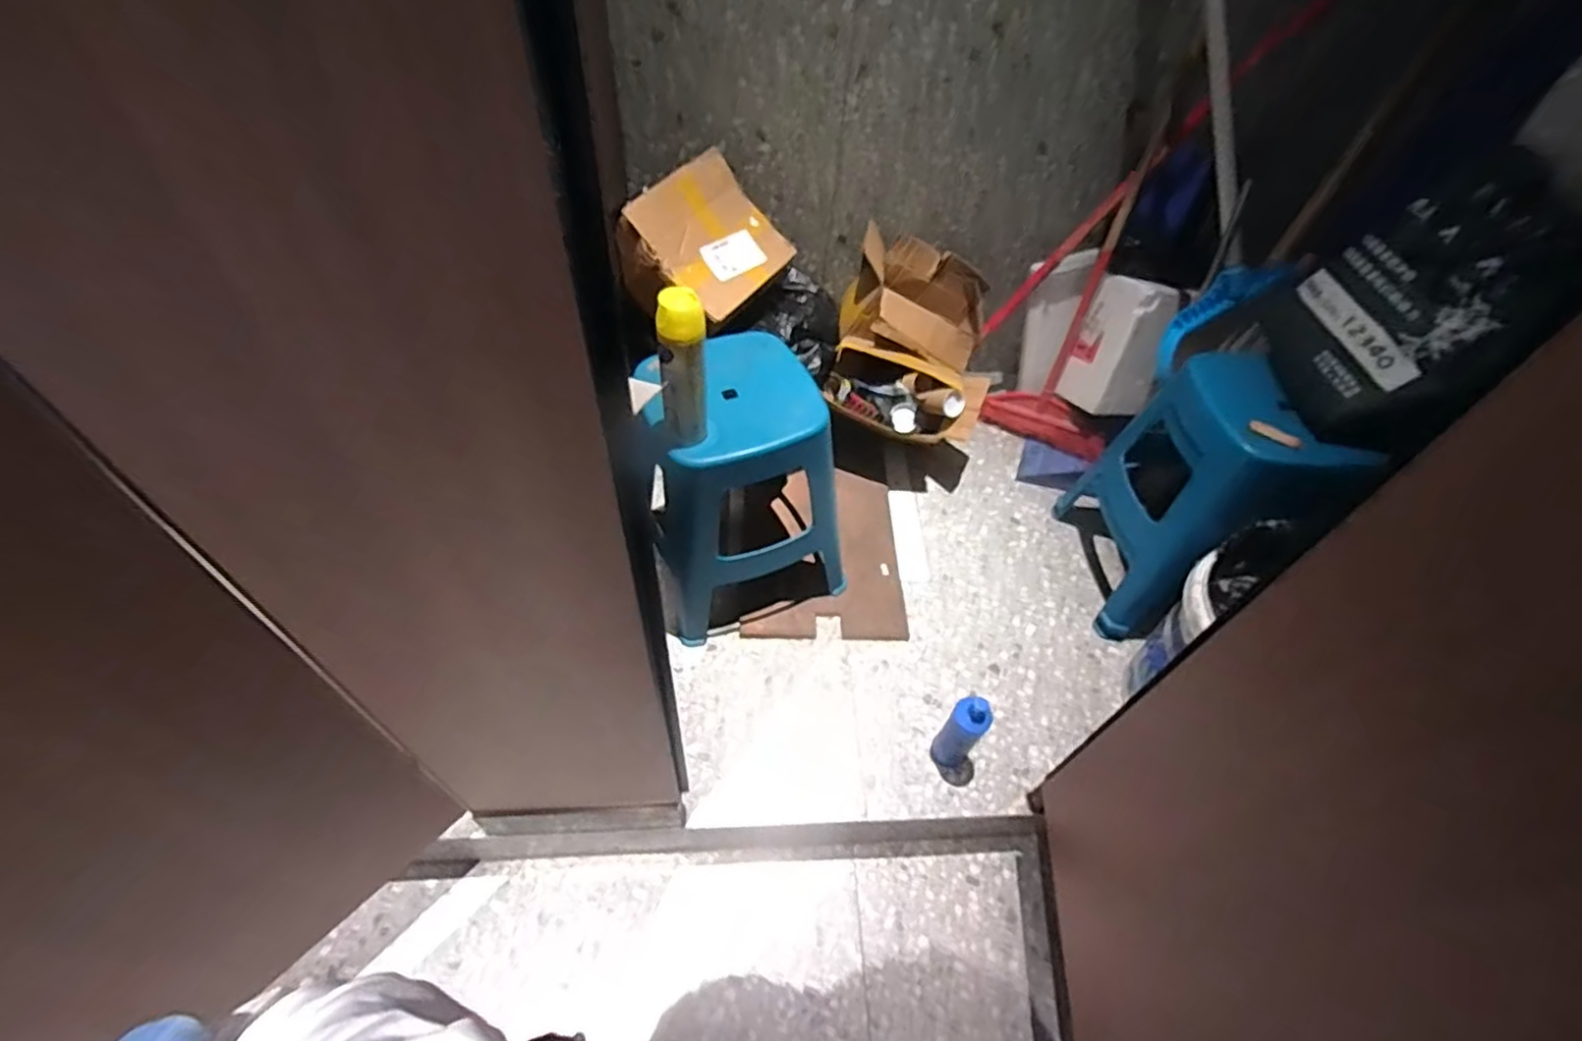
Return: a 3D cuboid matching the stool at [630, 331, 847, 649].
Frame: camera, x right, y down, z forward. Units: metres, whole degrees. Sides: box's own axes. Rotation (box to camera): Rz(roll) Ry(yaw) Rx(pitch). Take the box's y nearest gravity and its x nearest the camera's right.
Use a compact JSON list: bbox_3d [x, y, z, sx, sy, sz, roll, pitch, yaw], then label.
[{"bbox_3d":[-0.095,-0.064,1.230,0.315,0.415,0.305,-16,55,-17],"label":"stool"}]

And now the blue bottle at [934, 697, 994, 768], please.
[{"bbox_3d":[0.277,0.355,1.127,0.058,0.198,0.060,2,52,-3],"label":"blue bottle"}]

